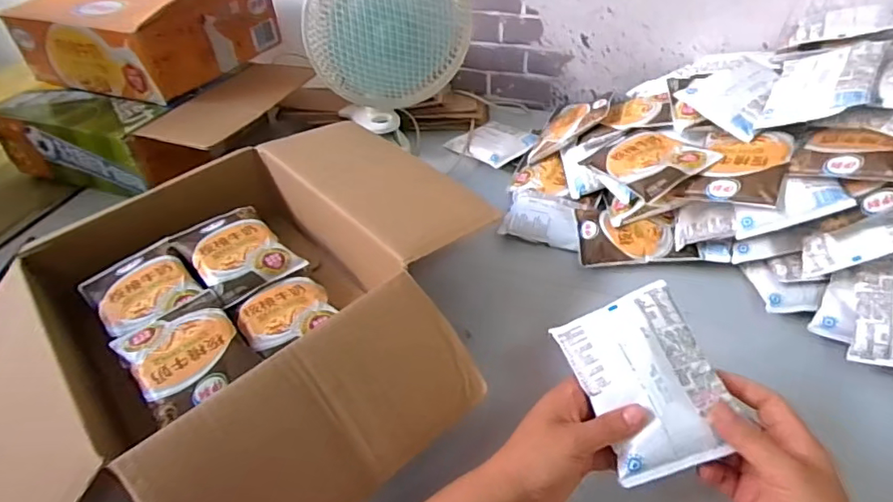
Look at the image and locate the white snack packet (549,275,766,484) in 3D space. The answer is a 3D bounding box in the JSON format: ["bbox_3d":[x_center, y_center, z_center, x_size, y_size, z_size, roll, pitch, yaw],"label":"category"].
[{"bbox_3d":[0.150,0.094,0.406,0.095,0.016,0.128,-23,61,3],"label":"white snack packet"}]

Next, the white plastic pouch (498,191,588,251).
[{"bbox_3d":[0.124,-0.041,0.685,0.094,0.023,0.081,9,45,15],"label":"white plastic pouch"}]

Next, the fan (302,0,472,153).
[{"bbox_3d":[-0.075,-0.279,0.740,0.207,0.262,0.146,-13,43,-8],"label":"fan"}]

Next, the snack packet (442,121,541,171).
[{"bbox_3d":[0.075,-0.169,0.833,0.102,0.021,0.117,-31,49,-25],"label":"snack packet"}]

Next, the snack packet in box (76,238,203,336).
[{"bbox_3d":[-0.323,0.036,0.574,0.095,0.019,0.115,-34,50,-28],"label":"snack packet in box"}]

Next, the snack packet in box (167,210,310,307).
[{"bbox_3d":[-0.236,0.001,0.610,0.095,0.029,0.128,-35,50,-28],"label":"snack packet in box"}]

